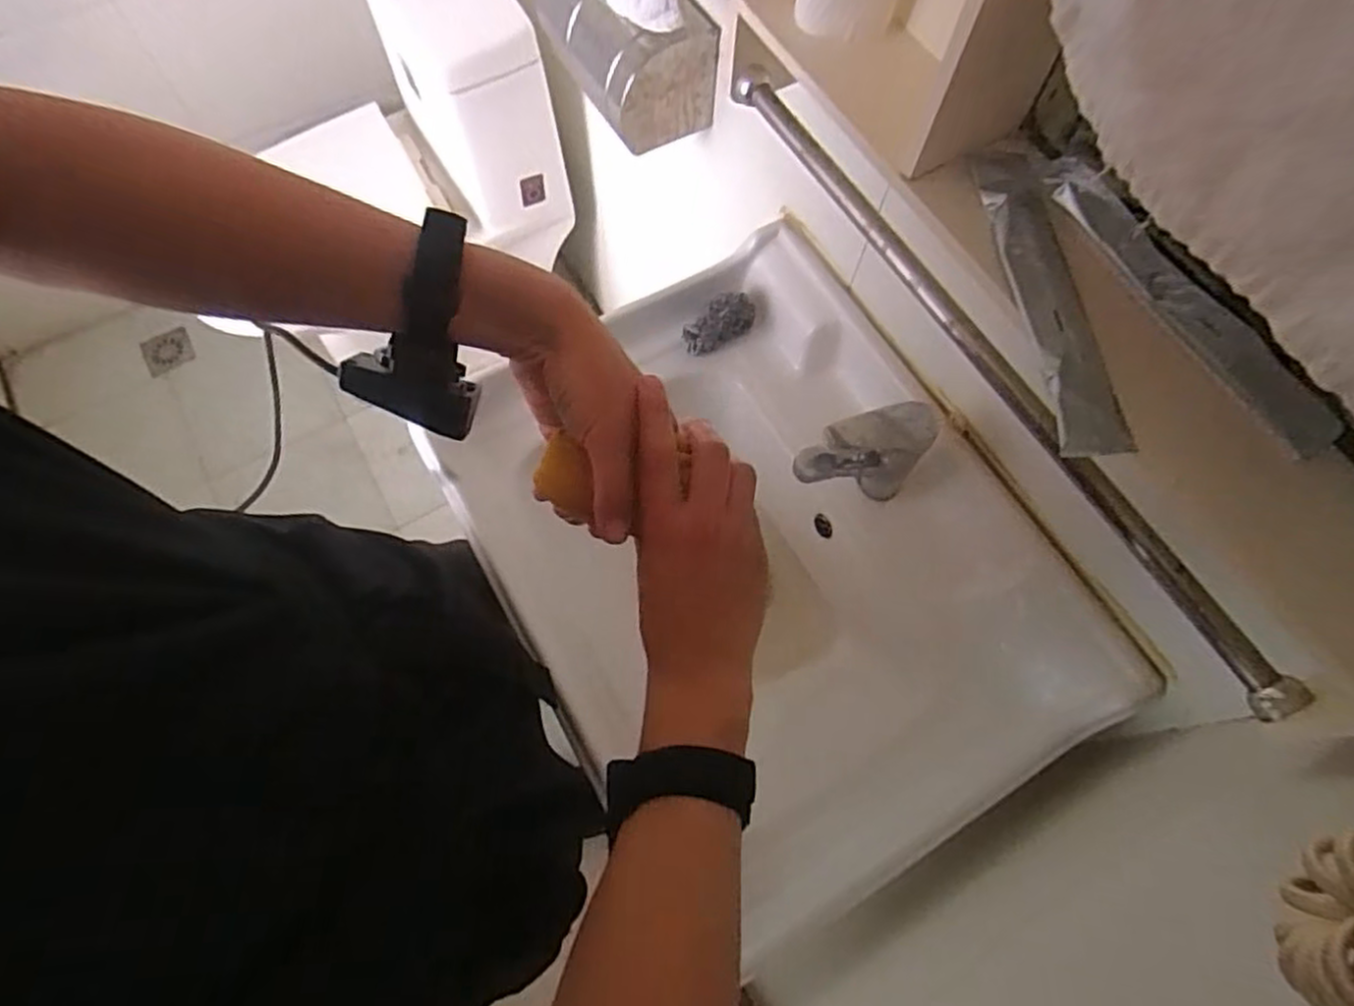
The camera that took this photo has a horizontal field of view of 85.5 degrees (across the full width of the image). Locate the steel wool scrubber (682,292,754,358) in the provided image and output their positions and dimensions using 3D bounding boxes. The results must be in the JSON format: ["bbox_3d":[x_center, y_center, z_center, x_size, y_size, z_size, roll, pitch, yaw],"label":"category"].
[{"bbox_3d":[0.045,-0.201,0.814,0.085,0.049,0.047,-21,70,-10],"label":"steel wool scrubber"}]

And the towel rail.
[{"bbox_3d":[0.211,-0.119,0.523,0.022,0.029,0.593,-27,72,-12],"label":"towel rail"}]

